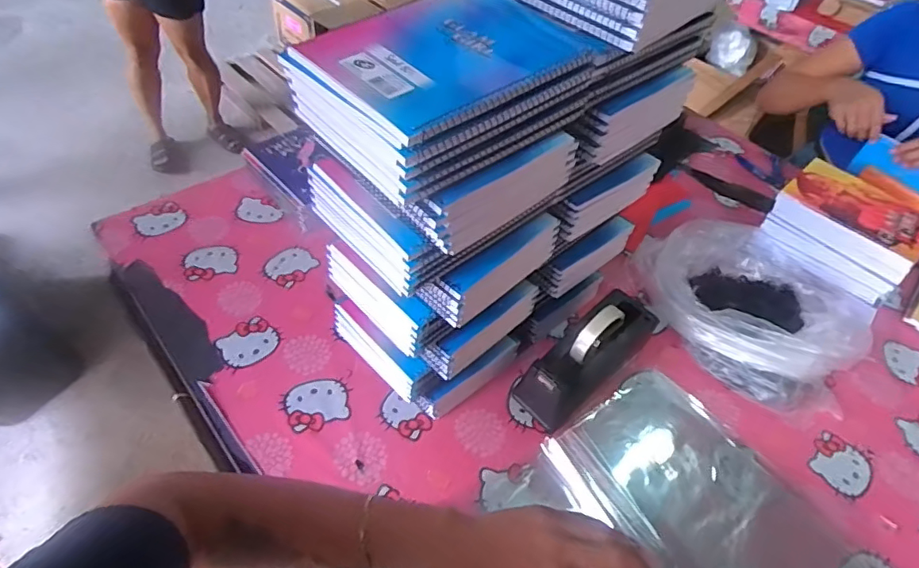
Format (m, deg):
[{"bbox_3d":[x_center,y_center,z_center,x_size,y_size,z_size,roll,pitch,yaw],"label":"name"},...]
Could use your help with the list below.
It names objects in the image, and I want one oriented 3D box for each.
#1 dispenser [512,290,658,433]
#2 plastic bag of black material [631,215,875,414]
[{"bbox_3d":[0.171,0.093,0.711,0.200,0.115,0.078,-32,60,-29],"label":"dispenser"},{"bbox_3d":[0.434,0.014,0.807,0.246,0.112,0.334,-34,61,-30],"label":"plastic bag of black material"}]

